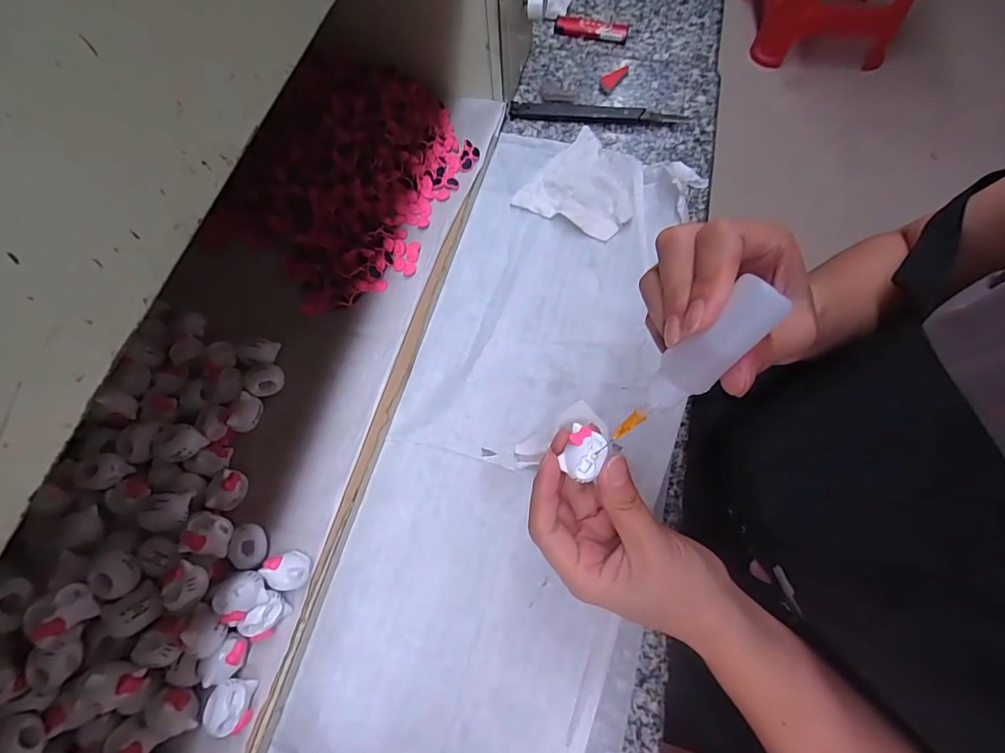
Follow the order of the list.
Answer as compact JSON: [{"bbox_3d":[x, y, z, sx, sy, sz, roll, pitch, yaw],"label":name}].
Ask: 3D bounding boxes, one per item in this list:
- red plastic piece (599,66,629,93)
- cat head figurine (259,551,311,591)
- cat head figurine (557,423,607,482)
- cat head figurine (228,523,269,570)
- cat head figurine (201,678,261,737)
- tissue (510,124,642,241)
[{"bbox_3d":[0.108,-0.289,0.437,0.015,0.007,0.035,37,75,13],"label":"red plastic piece"},{"bbox_3d":[-0.127,0.117,0.271,0.024,0.022,0.021,-8,70,-2],"label":"cat head figurine"},{"bbox_3d":[0.039,0.037,0.220,0.018,0.009,0.025,25,73,7],"label":"cat head figurine"},{"bbox_3d":[-0.153,0.104,0.276,0.017,0.022,0.025,-6,72,-3],"label":"cat head figurine"},{"bbox_3d":[-0.150,0.181,0.248,0.020,0.020,0.024,0,70,1],"label":"cat head figurine"},{"bbox_3d":[0.072,-0.168,0.386,0.091,0.015,0.093,27,73,11],"label":"tissue"}]

